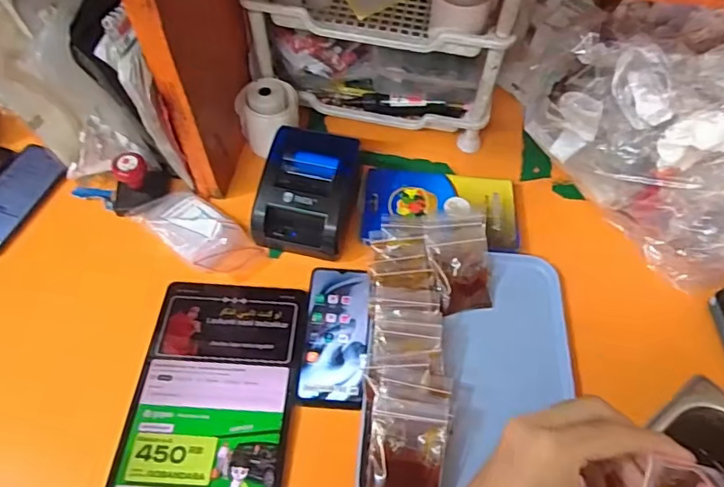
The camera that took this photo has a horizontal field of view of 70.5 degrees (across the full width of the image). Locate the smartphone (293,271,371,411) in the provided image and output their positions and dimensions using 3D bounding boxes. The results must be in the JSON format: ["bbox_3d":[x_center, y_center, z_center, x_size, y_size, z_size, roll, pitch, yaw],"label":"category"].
[{"bbox_3d":[-0.029,0.099,0.576,0.074,0.010,0.163,4,59,1],"label":"smartphone"}]

